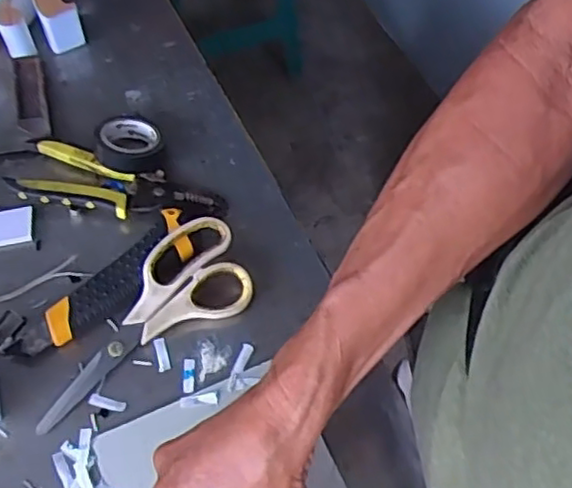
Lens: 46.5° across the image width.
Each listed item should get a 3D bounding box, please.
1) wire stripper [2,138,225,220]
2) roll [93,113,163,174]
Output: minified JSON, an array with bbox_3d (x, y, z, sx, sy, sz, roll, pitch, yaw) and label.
[{"bbox_3d":[-0.143,-0.044,0.538,0.176,0.027,0.056,13,59,8],"label":"wire stripper"},{"bbox_3d":[-0.132,-0.083,0.558,0.052,0.034,0.058,-14,59,-9],"label":"roll"}]

